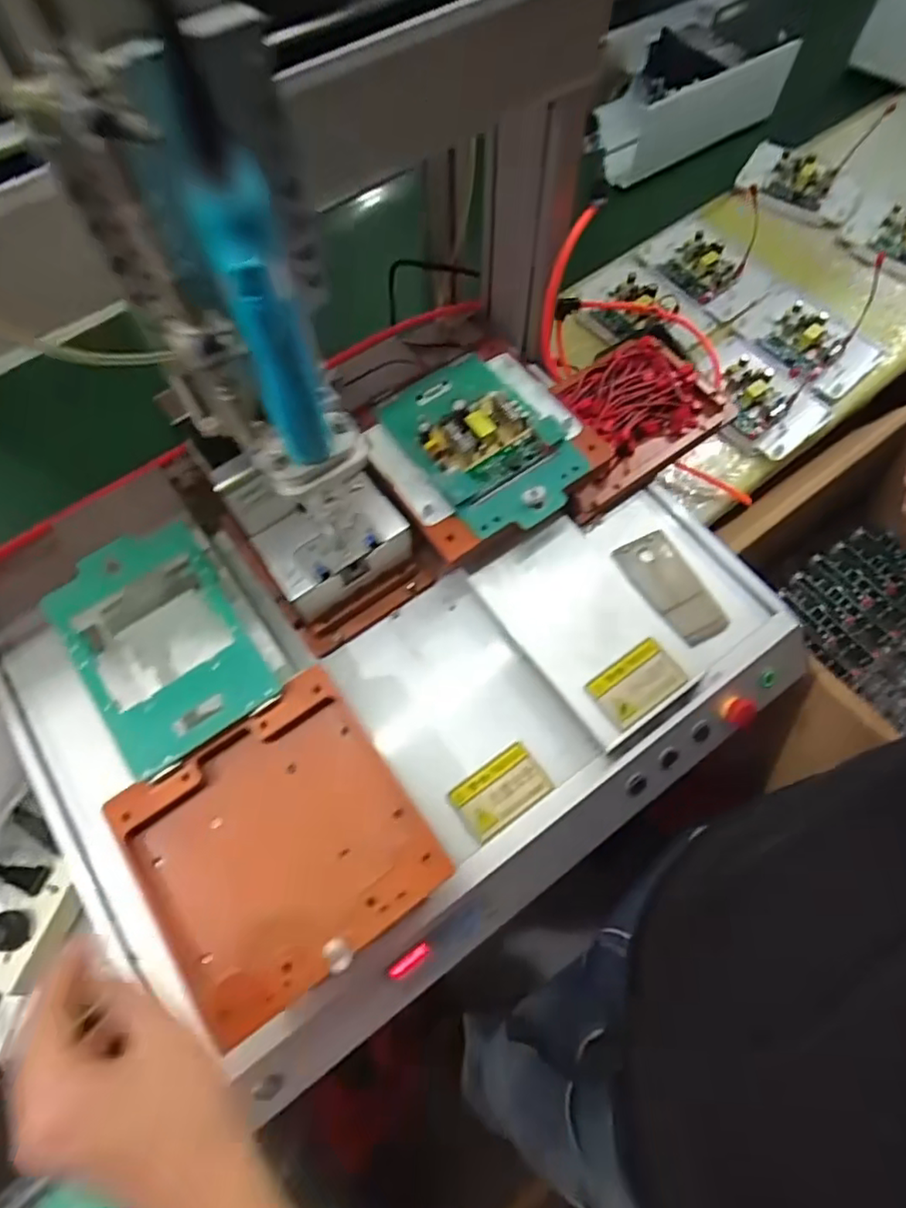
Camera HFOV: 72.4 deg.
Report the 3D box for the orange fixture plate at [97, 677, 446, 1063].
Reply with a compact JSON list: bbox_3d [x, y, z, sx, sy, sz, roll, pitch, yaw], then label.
[{"bbox_3d":[-0.133,0.181,0.472,0.197,0.029,0.192,-35,68,-14],"label":"orange fixture plate"}]

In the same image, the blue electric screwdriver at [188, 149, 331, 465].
[{"bbox_3d":[-0.093,-0.140,0.326,0.033,0.161,0.039,-18,65,-6],"label":"blue electric screwdriver"}]

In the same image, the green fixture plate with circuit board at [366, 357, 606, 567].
[{"bbox_3d":[0.029,-0.159,0.594,0.189,0.032,0.190,-33,68,-13],"label":"green fixture plate with circuit board"}]

